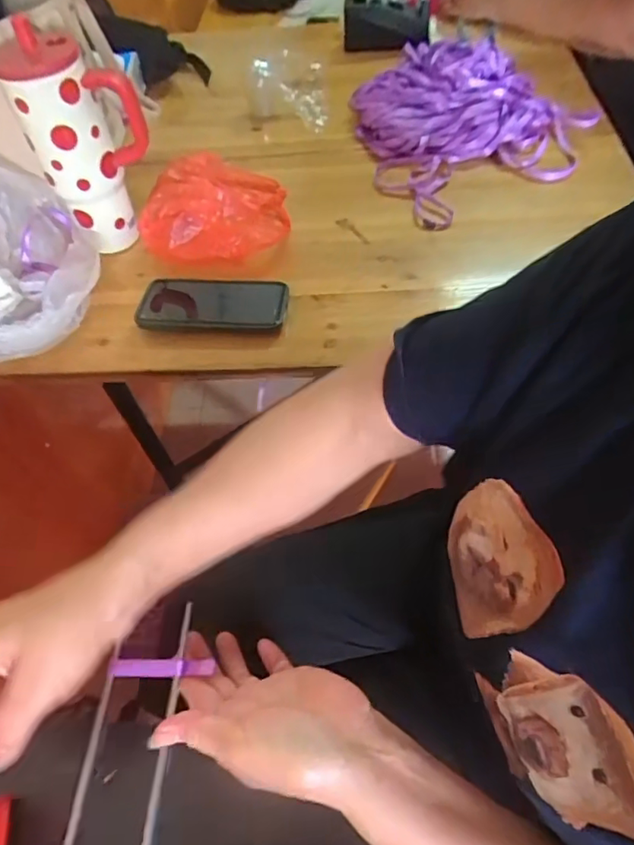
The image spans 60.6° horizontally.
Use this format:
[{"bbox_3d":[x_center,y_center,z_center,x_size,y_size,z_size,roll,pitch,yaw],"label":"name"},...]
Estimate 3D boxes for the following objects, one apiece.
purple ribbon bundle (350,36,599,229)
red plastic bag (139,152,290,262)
[{"bbox_3d":[0.204,-0.427,0.749,0.311,0.086,0.295,-25,58,-13],"label":"purple ribbon bundle"},{"bbox_3d":[-0.124,-0.278,0.681,0.175,0.053,0.192,0,56,4],"label":"red plastic bag"}]

